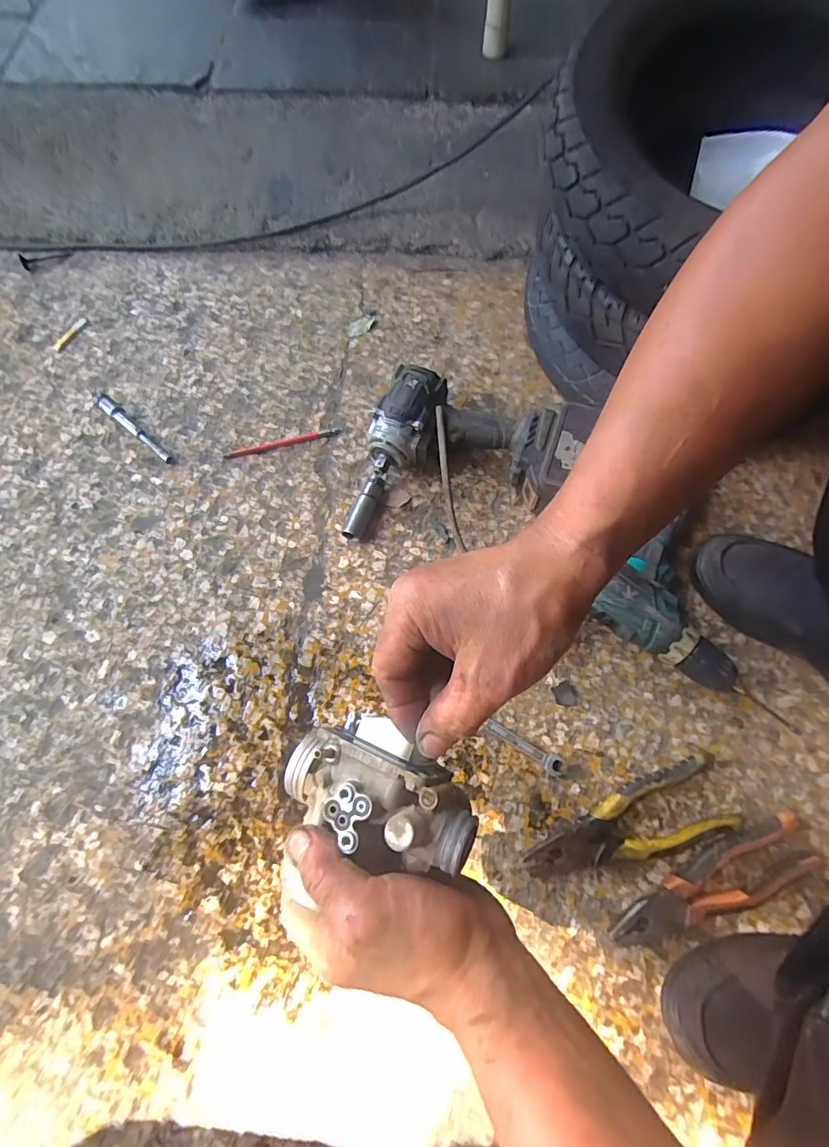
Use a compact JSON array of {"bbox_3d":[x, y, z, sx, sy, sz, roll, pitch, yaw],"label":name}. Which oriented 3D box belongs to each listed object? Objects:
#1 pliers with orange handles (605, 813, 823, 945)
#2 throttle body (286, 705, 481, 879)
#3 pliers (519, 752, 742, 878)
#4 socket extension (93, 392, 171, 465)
[{"bbox_3d":[0.261,0.275,0.432,0.189,0.023,0.050,-22,72,-6],"label":"pliers with orange handles"},{"bbox_3d":[-0.017,0.117,0.274,0.109,0.055,0.067,23,73,9],"label":"throttle body"},{"bbox_3d":[0.193,0.231,0.451,0.193,0.021,0.061,-19,71,-5],"label":"pliers"},{"bbox_3d":[-0.358,-0.185,0.618,0.146,0.016,0.019,41,76,14],"label":"socket extension"}]

